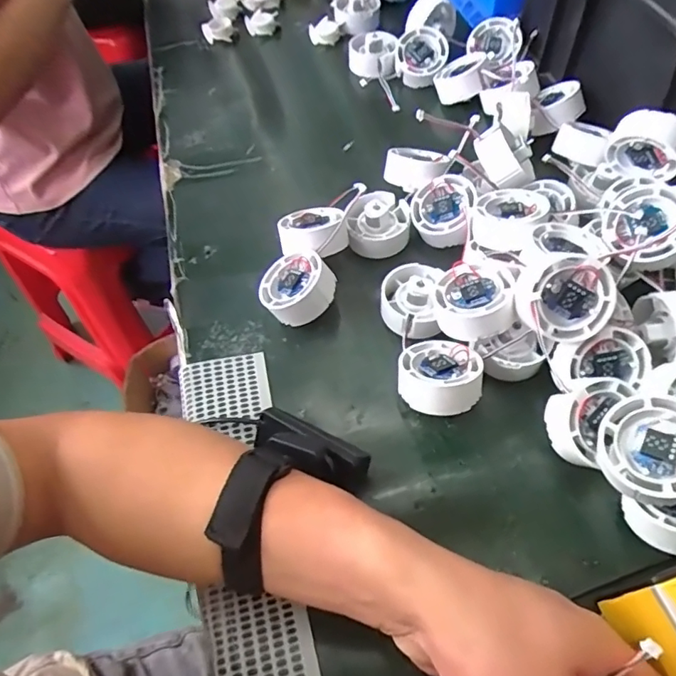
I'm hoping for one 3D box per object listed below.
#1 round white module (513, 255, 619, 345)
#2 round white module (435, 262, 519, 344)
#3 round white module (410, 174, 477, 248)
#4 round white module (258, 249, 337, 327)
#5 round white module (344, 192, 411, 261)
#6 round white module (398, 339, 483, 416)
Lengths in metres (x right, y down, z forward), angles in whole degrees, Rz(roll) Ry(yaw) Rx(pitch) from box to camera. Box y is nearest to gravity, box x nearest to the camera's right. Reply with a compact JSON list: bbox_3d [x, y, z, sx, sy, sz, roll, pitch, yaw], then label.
[{"bbox_3d":[0.142,-0.024,0.329,0.053,0.031,0.050,0,103,2],"label":"round white module"},{"bbox_3d":[0.094,-0.021,0.358,0.048,0.033,0.052,-11,45,11],"label":"round white module"},{"bbox_3d":[0.086,-0.105,0.425,0.054,0.021,0.054,-5,76,21],"label":"round white module"},{"bbox_3d":[-0.031,-0.039,0.393,0.054,0.026,0.054,-18,47,21],"label":"round white module"},{"bbox_3d":[0.034,-0.095,0.435,0.050,0.035,0.051,-2,58,3],"label":"round white module"},{"bbox_3d":[0.068,0.026,0.346,0.053,0.026,0.053,-4,32,3],"label":"round white module"}]

